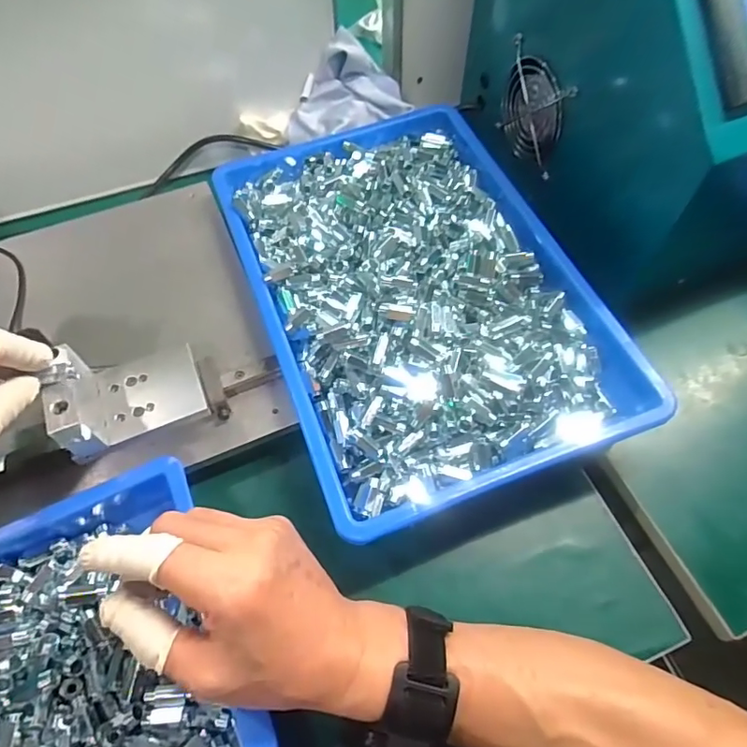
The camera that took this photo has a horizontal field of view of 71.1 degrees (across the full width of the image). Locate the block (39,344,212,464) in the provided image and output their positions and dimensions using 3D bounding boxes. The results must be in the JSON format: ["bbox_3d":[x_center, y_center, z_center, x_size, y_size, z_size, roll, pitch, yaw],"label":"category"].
[{"bbox_3d":[-0.166,0.008,0.349,0.088,0.048,0.064,-21,62,-11],"label":"block"}]

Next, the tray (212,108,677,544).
[{"bbox_3d":[0.030,-0.070,0.440,0.239,0.074,0.367,-19,62,-10],"label":"tray"}]

